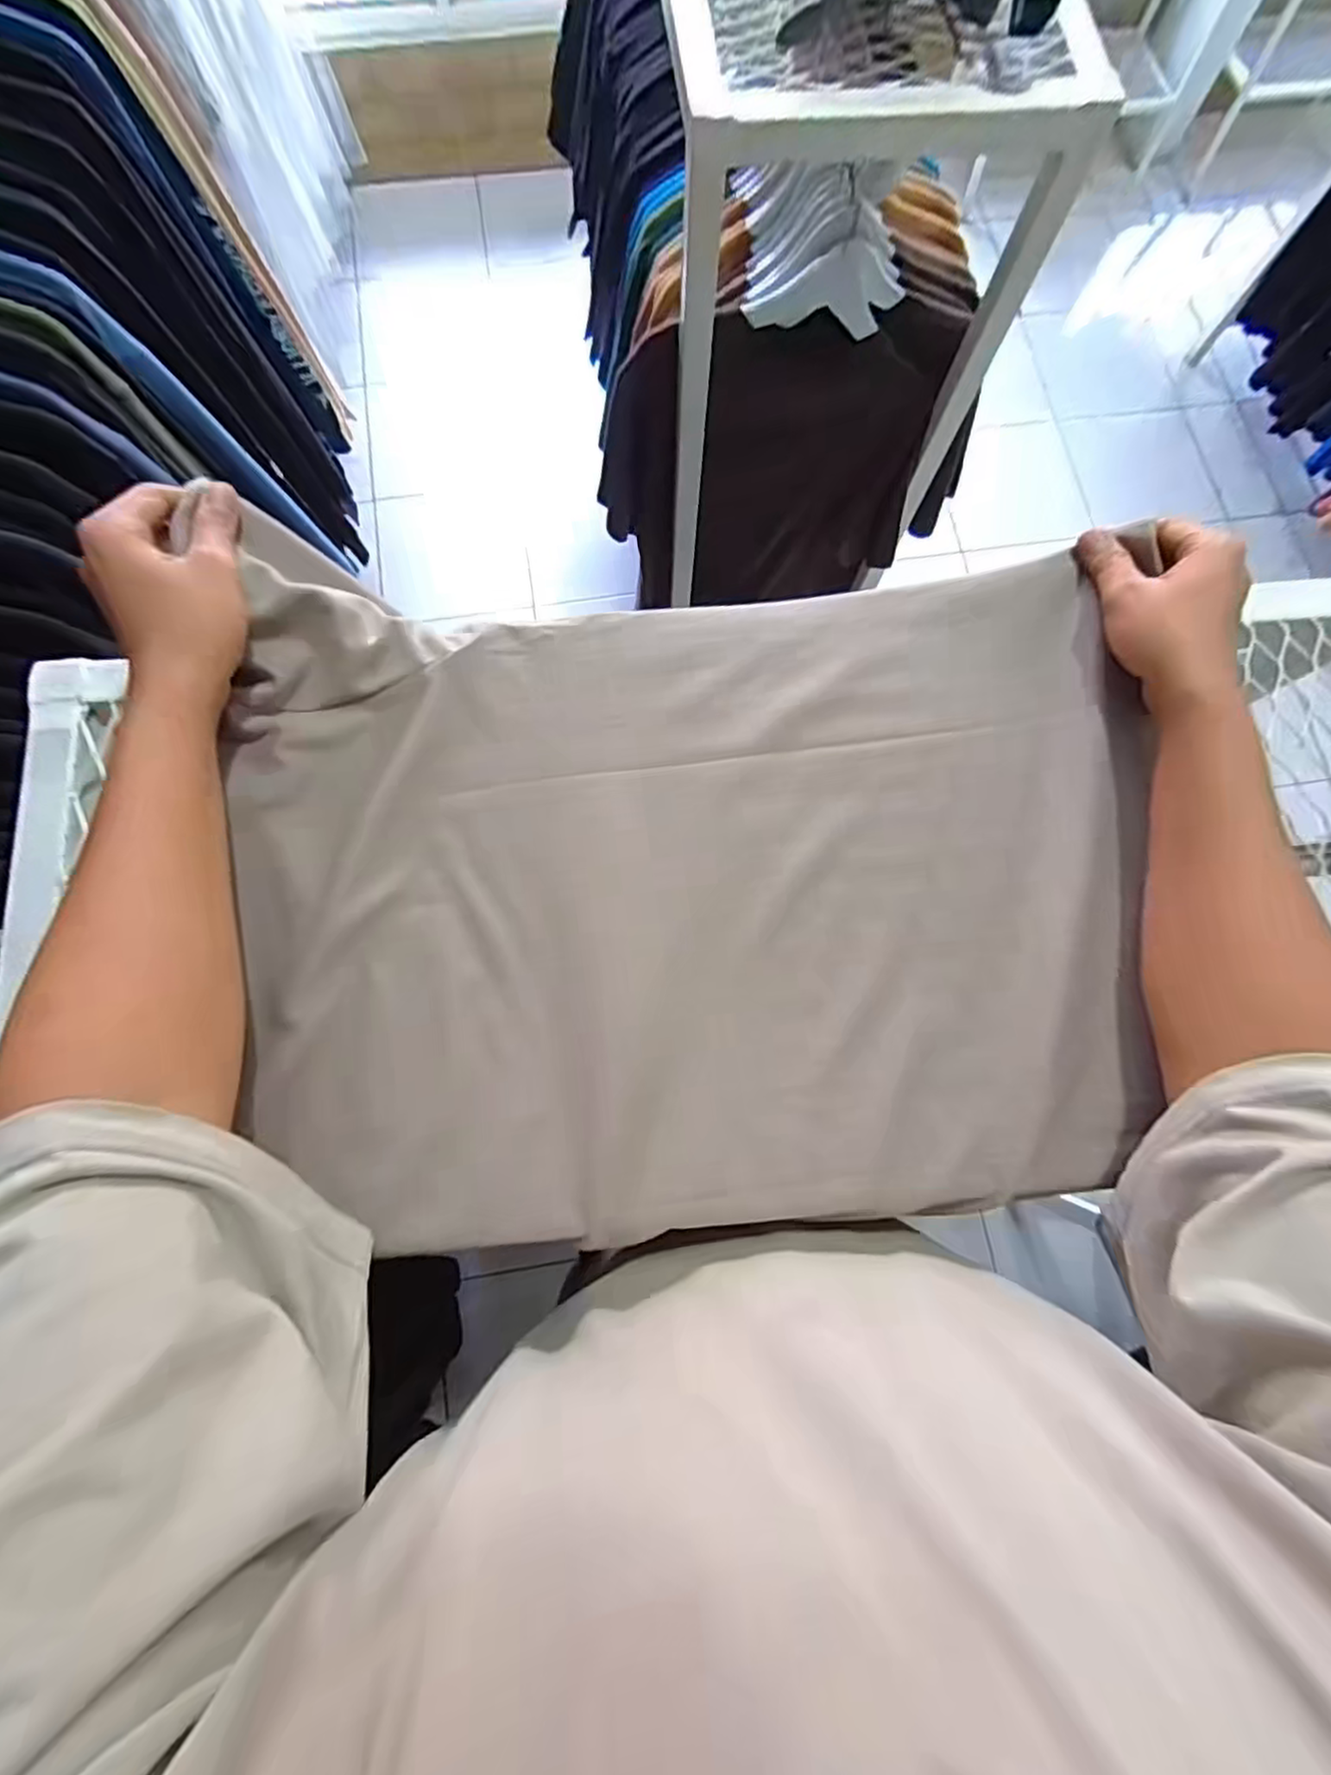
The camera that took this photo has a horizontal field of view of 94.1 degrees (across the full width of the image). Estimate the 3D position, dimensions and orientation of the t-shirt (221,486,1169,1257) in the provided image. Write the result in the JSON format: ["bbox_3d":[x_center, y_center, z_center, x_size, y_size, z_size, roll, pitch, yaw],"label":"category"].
[{"bbox_3d":[0.017,-0.004,0.394,0.552,0.038,0.406,-2,78,-1],"label":"t-shirt"}]

